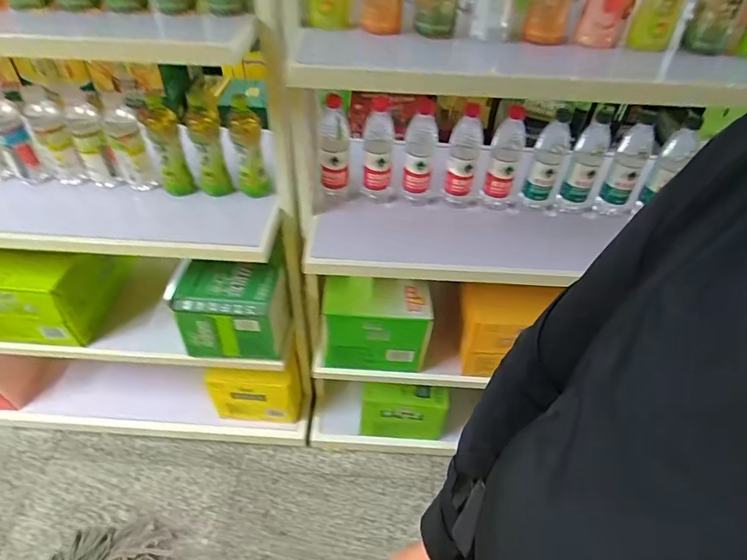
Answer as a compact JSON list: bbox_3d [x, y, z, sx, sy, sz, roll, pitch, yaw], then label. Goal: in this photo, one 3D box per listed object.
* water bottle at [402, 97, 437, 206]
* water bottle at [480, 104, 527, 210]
[{"bbox_3d":[0.099,-0.279,0.998,0.064,0.230,0.074,4,44,2],"label":"water bottle"},{"bbox_3d":[0.279,-0.256,1.004,0.062,0.206,0.065,16,46,14],"label":"water bottle"}]

